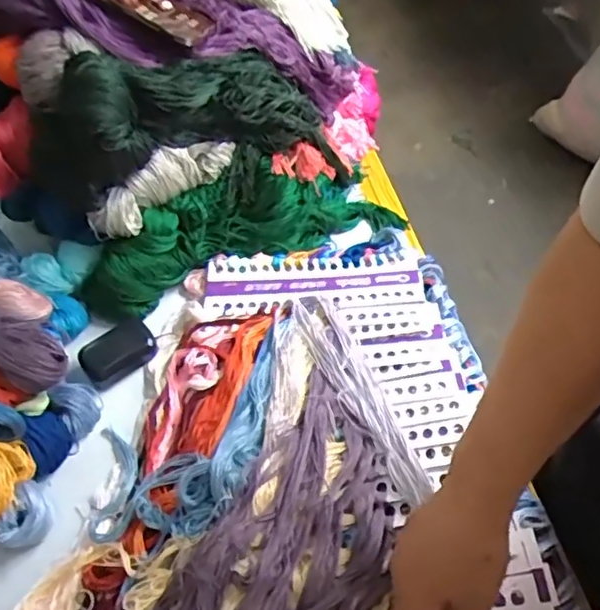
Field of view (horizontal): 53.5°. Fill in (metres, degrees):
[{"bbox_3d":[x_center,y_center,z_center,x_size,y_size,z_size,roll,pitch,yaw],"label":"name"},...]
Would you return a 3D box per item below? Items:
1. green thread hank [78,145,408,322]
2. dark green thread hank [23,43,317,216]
[{"bbox_3d":[-0.068,-0.098,0.676,0.373,0.074,0.096,-21,58,-13],"label":"green thread hank"},{"bbox_3d":[-0.120,-0.195,0.607,0.307,0.127,0.106,-17,57,-11],"label":"dark green thread hank"}]

